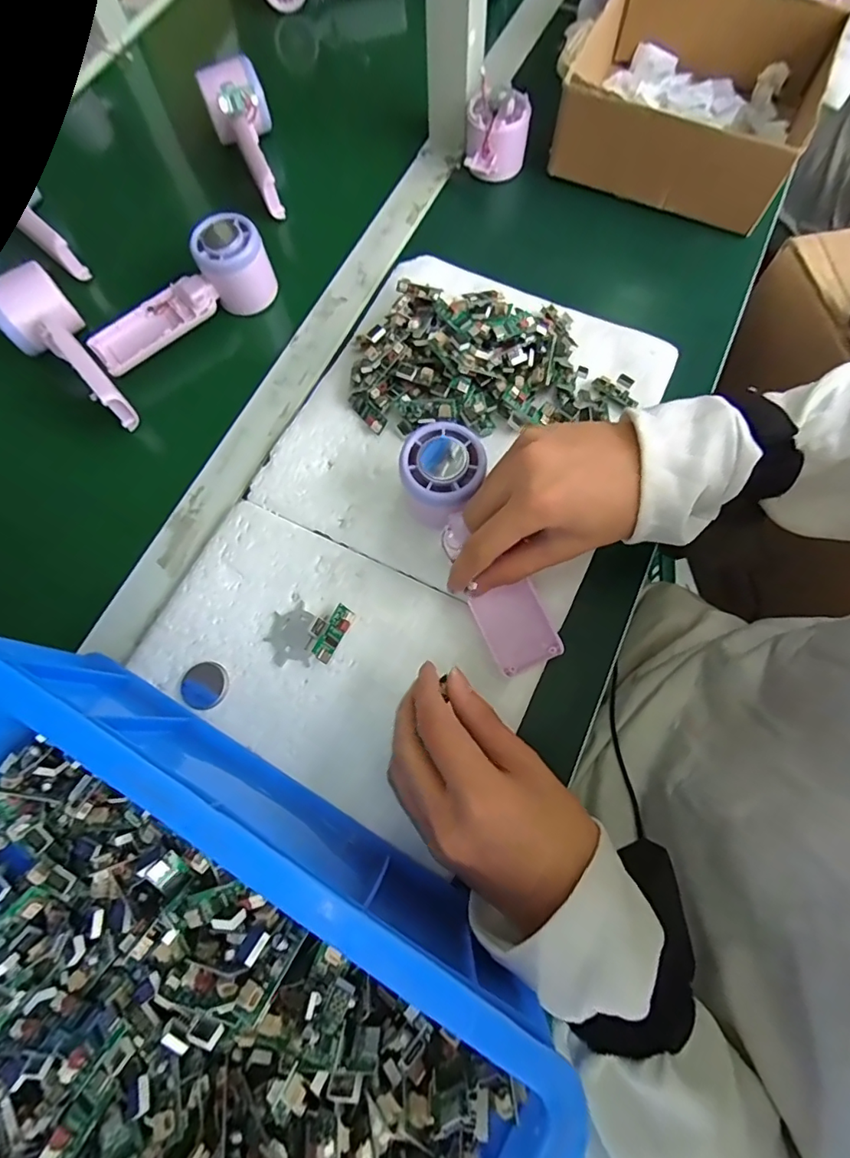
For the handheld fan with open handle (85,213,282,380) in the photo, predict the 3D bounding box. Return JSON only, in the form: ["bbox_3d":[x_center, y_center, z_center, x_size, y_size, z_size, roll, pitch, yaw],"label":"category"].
[{"bbox_3d":[-0.205,-0.235,0.425,0.160,0.050,0.050,-38,76,-11],"label":"handheld fan with open handle"}]

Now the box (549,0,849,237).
[{"bbox_3d":[0.244,-0.448,0.479,0.211,0.083,0.214,22,74,8],"label":"box"}]

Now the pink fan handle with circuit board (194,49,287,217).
[{"bbox_3d":[-0.166,-0.416,0.478,0.055,0.058,0.133,-19,72,-4],"label":"pink fan handle with circuit board"}]

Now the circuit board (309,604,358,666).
[{"bbox_3d":[-0.064,0.035,0.339,0.021,0.013,0.038,25,74,8],"label":"circuit board"}]

